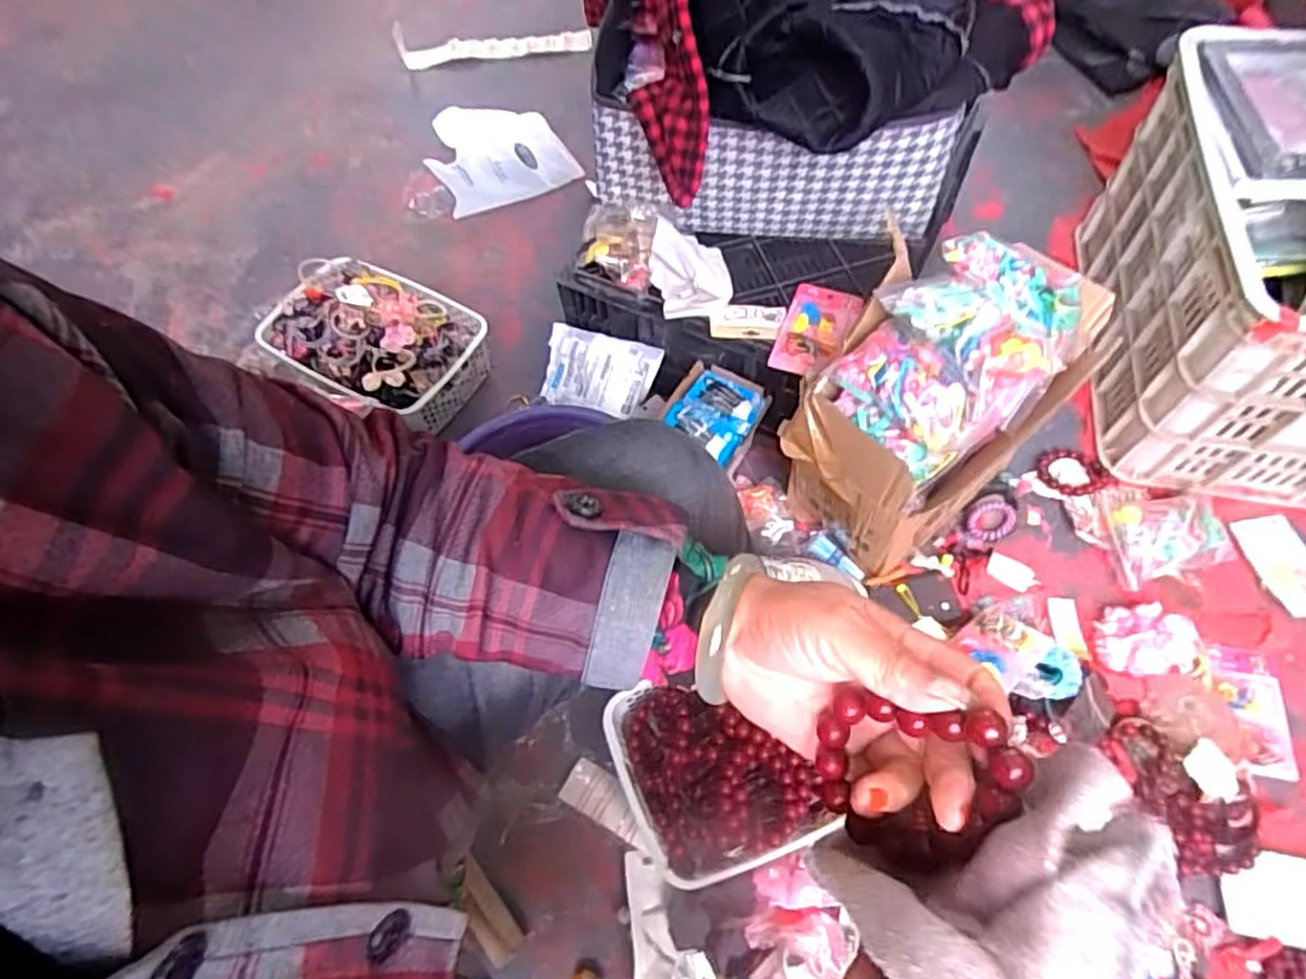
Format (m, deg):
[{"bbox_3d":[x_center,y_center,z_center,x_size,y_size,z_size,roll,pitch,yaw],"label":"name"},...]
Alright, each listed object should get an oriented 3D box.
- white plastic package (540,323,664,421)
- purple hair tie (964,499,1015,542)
[{"bbox_3d":[-0.078,-0.154,0.937,0.157,0.019,0.103,18,99,19],"label":"white plastic package"},{"bbox_3d":[0.422,0.040,0.882,0.069,0.007,0.051,-39,66,-17],"label":"purple hair tie"}]

